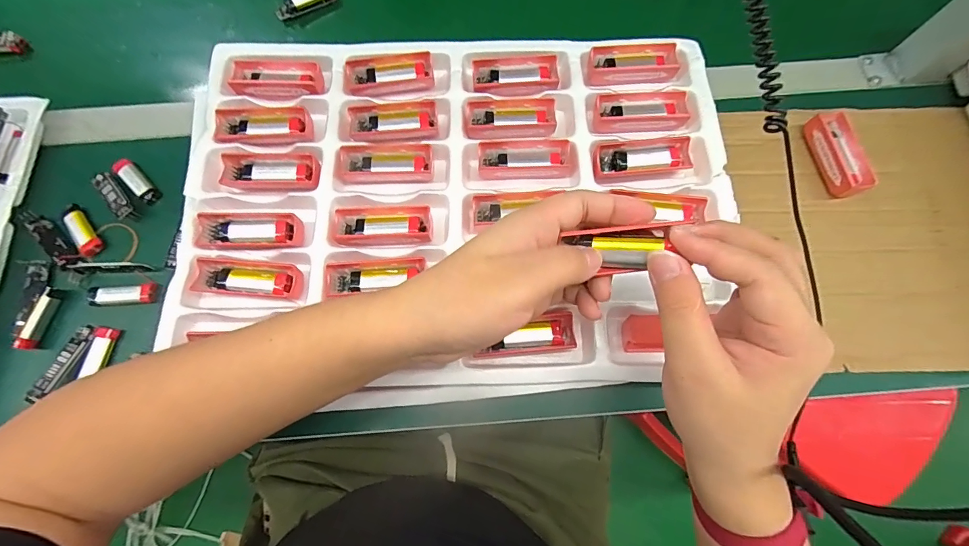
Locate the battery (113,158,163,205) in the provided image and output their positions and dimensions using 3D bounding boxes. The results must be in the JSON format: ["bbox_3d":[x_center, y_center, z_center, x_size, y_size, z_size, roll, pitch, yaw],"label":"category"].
[{"bbox_3d":[-0.337,-0.090,0.405,0.056,0.011,0.017,41,78,11],"label":"battery"}]

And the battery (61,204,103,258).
[{"bbox_3d":[-0.378,-0.040,0.390,0.019,0.015,0.060,-40,78,-10],"label":"battery"}]

